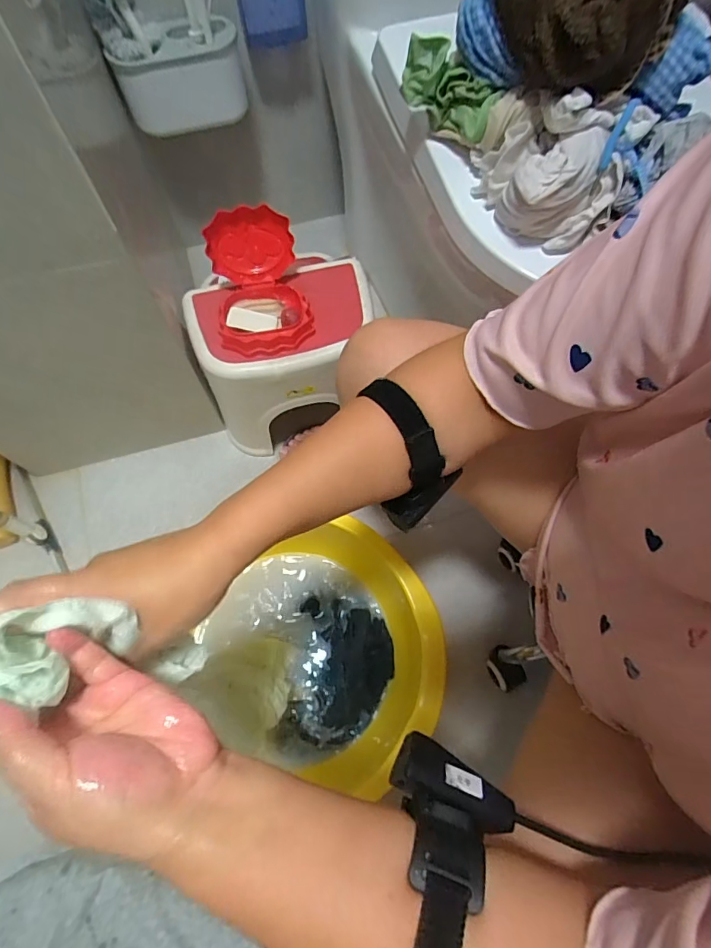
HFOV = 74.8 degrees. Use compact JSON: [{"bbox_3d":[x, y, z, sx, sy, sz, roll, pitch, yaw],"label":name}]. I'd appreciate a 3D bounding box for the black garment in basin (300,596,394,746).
[{"bbox_3d":[-0.012,0.281,0.675,0.128,0.034,0.191,-1,68,-1],"label":"black garment in basin"}]

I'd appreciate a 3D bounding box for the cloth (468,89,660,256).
[{"bbox_3d":[0.175,-0.278,0.424,0.139,0.092,0.095,19,69,7],"label":"cloth"}]

